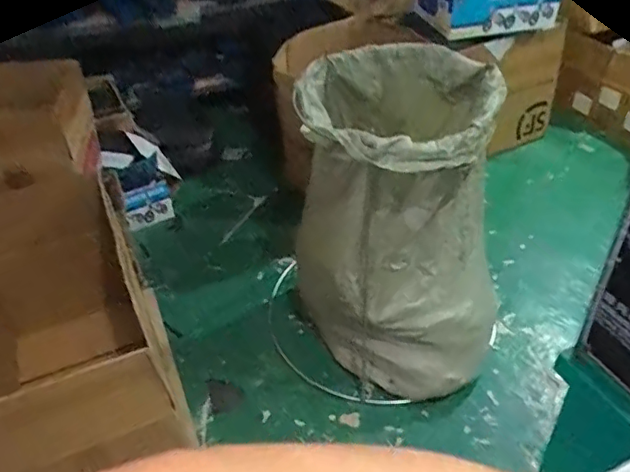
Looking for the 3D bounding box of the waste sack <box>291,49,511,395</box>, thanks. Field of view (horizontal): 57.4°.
[{"bbox_3d":[0.214,-0.056,1.616,0.519,0.706,0.671,-1,41,3],"label":"waste sack"}]

